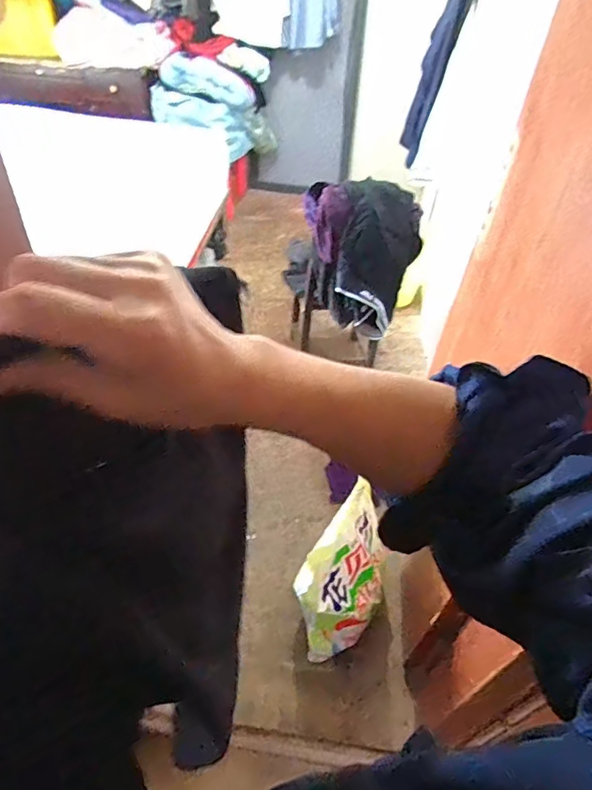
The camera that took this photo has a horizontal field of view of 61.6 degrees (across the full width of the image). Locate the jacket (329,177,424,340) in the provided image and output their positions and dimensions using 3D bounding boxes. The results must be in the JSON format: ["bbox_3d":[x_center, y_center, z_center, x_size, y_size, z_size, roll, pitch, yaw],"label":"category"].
[{"bbox_3d":[0.205,-0.355,1.334,0.193,0.347,0.214,19,46,13],"label":"jacket"}]

